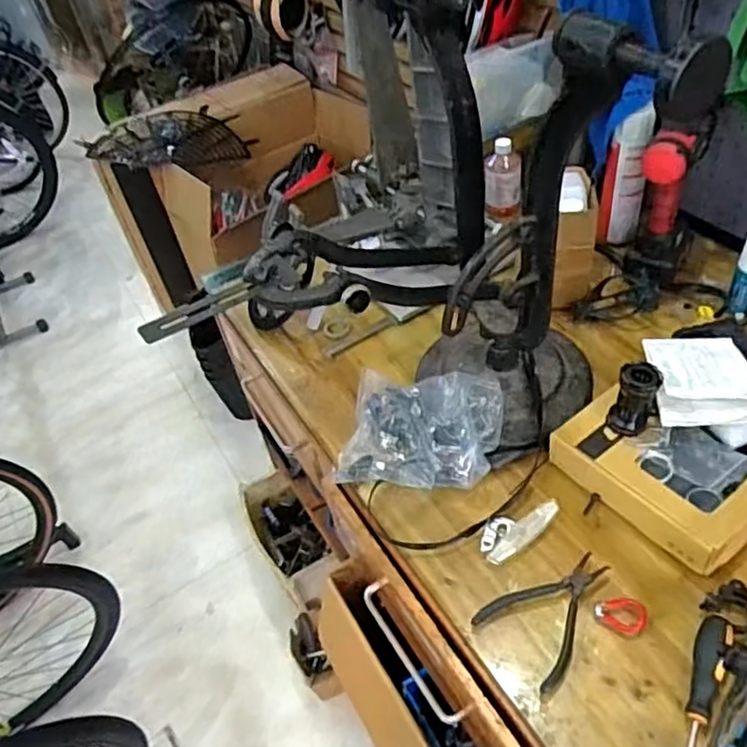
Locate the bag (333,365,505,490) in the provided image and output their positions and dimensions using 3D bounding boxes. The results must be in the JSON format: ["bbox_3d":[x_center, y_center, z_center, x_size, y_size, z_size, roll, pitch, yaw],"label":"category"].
[{"bbox_3d":[0.065,0.072,0.883,0.205,0.071,0.165,7,47,17],"label":"bag"}]

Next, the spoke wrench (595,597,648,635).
[{"bbox_3d":[0.266,0.257,0.707,0.051,0.015,0.035,14,49,23],"label":"spoke wrench"}]

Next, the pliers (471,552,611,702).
[{"bbox_3d":[0.201,0.256,0.716,0.151,0.023,0.106,-31,48,-20],"label":"pliers"}]

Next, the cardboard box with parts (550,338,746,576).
[{"bbox_3d":[0.408,0.062,0.806,0.312,0.140,0.236,-33,49,-21],"label":"cardboard box with parts"}]

